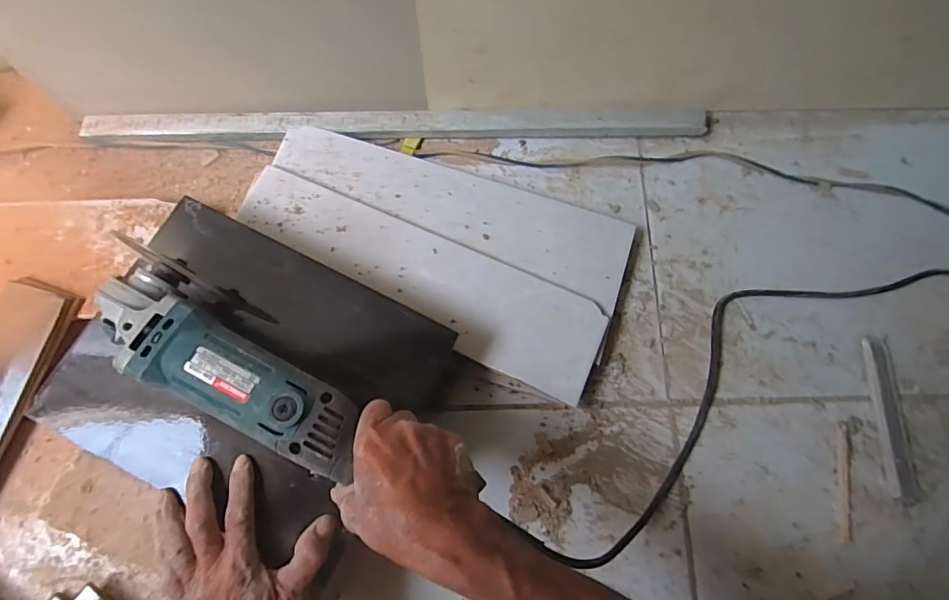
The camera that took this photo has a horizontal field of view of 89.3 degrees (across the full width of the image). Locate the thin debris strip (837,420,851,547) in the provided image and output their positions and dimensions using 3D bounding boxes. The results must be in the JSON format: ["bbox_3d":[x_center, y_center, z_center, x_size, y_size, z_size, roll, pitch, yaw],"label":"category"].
[{"bbox_3d":[0.363,0.178,0.471,0.012,0.004,0.112,8,76,11],"label":"thin debris strip"}]

